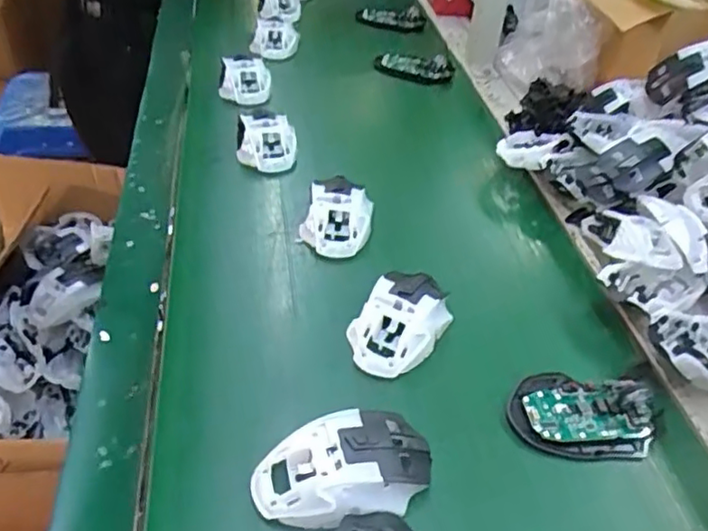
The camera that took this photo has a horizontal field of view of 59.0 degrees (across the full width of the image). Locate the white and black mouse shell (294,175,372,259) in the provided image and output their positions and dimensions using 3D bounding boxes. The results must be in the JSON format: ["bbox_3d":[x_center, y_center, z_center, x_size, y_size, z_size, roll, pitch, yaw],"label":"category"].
[{"bbox_3d":[-0.016,-0.049,0.627,0.069,0.044,0.085,8,42,2],"label":"white and black mouse shell"}]

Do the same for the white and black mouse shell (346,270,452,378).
[{"bbox_3d":[0.040,0.047,0.522,0.065,0.039,0.100,32,48,26],"label":"white and black mouse shell"}]

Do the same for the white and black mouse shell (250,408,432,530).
[{"bbox_3d":[-0.007,0.135,0.417,0.119,0.040,0.067,-5,43,-11],"label":"white and black mouse shell"}]

